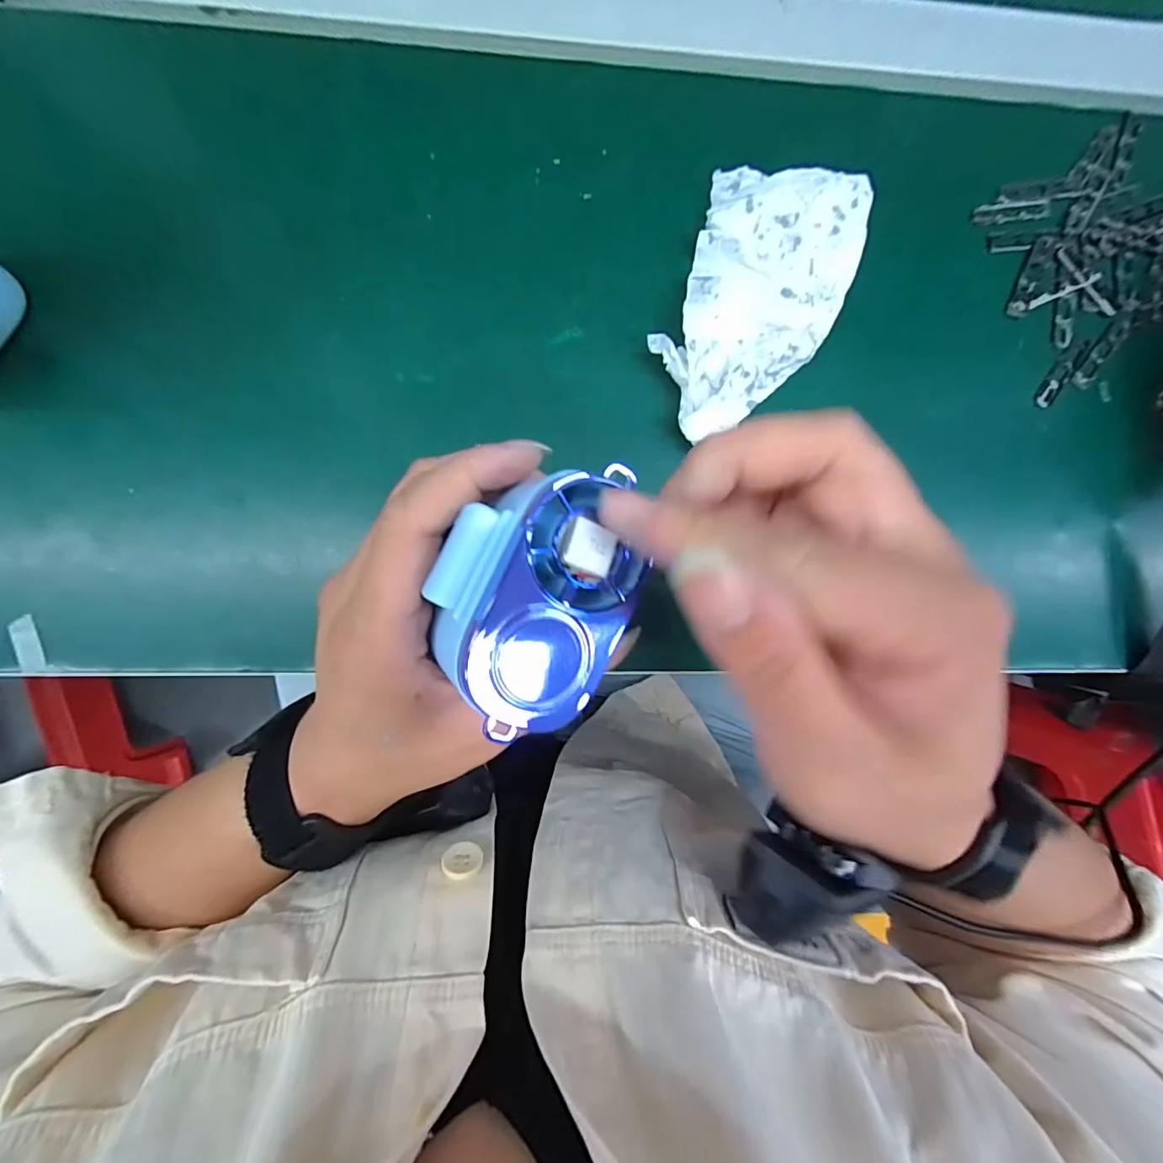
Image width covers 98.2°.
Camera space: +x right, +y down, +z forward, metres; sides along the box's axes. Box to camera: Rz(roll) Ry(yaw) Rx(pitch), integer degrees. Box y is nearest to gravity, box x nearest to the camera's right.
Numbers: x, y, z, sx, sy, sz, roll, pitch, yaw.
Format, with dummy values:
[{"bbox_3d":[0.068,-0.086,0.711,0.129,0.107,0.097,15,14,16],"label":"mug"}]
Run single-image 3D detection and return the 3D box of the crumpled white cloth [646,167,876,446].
[{"bbox_3d":[0.083,-0.133,0.242,0.075,0.019,0.140,22,88,-4],"label":"crumpled white cloth"}]

